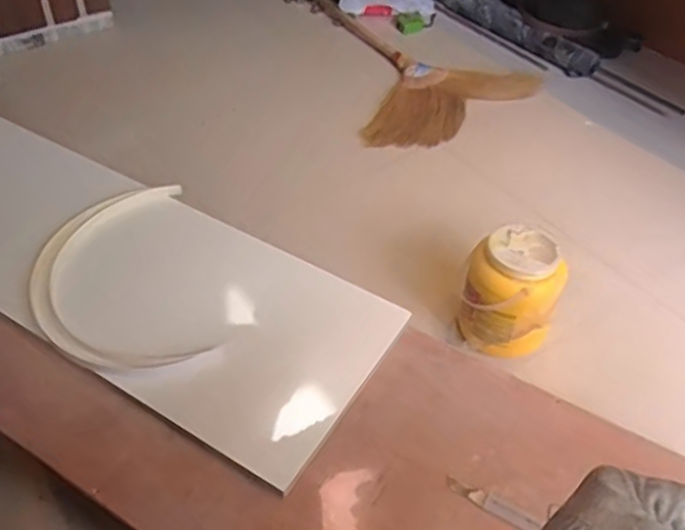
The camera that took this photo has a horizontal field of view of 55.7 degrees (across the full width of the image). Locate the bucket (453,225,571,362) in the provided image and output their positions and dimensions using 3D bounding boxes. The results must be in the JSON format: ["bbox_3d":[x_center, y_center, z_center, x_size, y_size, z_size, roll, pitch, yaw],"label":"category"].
[{"bbox_3d":[0.289,0.048,1.121,0.153,0.196,0.141,19,48,16],"label":"bucket"}]

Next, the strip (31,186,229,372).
[{"bbox_3d":[-0.375,0.020,1.087,0.261,0.057,0.418,-12,48,-14],"label":"strip"}]

